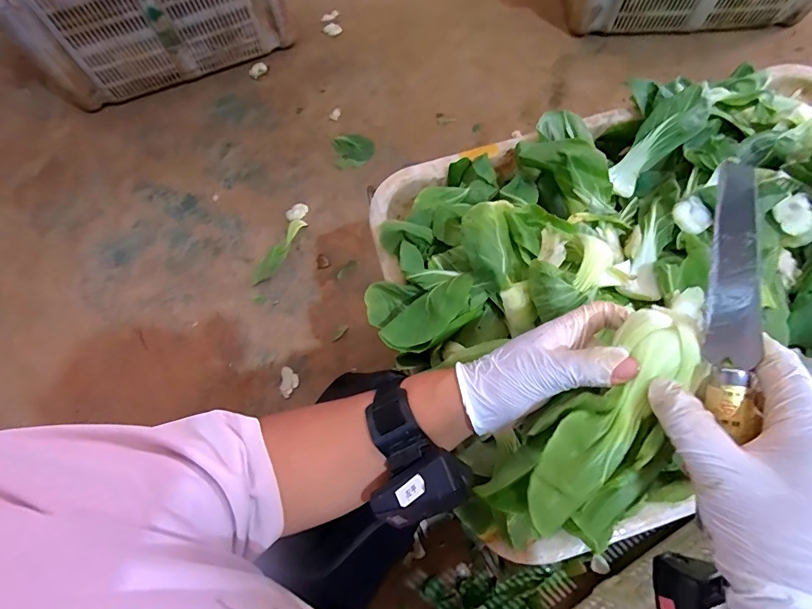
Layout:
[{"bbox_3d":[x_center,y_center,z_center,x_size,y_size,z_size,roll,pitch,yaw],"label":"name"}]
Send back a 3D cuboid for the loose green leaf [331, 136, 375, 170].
[{"bbox_3d":[-0.125,-0.374,1.047,0.094,0.017,0.091,-13,67,-3],"label":"loose green leaf"}]

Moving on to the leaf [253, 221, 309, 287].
[{"bbox_3d":[-0.277,-0.115,0.938,0.042,0.016,0.172,26,71,13],"label":"leaf"}]

